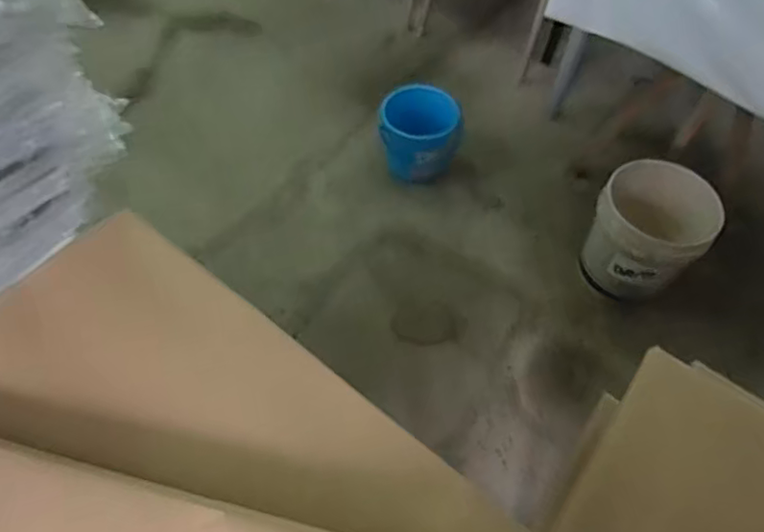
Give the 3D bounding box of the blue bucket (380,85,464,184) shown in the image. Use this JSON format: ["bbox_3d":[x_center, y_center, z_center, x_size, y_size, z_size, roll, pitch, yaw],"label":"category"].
[{"bbox_3d":[0.119,-0.406,1.864,0.242,0.200,0.208,6,56,2],"label":"blue bucket"}]

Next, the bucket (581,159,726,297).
[{"bbox_3d":[0.702,-0.090,1.636,0.294,0.279,0.260,40,63,22],"label":"bucket"}]

